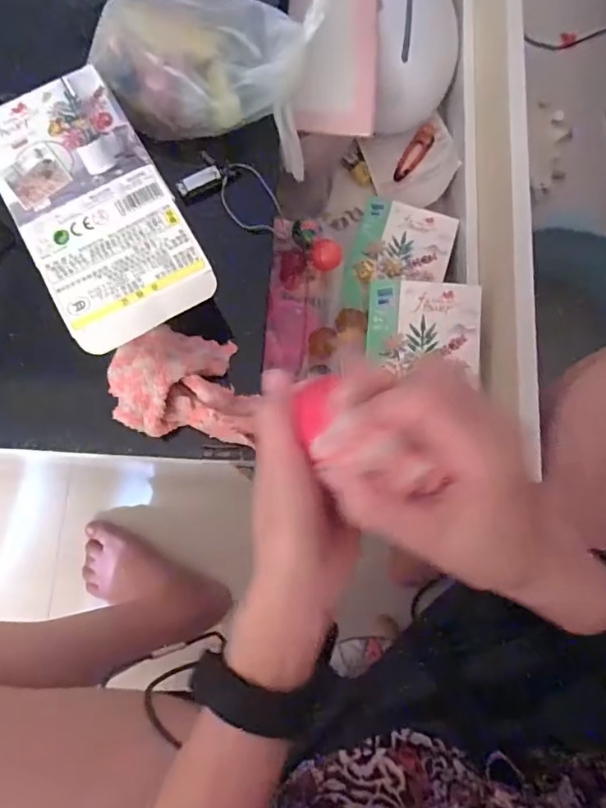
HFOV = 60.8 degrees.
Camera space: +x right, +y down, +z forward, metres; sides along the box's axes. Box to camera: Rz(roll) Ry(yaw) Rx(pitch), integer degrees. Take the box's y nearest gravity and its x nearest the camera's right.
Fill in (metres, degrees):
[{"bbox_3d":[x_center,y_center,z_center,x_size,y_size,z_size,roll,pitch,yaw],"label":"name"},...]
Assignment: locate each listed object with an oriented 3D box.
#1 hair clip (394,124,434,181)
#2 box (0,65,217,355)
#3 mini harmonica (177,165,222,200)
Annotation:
[{"bbox_3d":[0.128,-0.289,0.589,0.022,0.019,0.074,35,79,6],"label":"hair clip"},{"bbox_3d":[-0.146,-0.139,0.358,0.098,0.018,0.194,-29,80,-7],"label":"box"},{"bbox_3d":[-0.084,-0.180,0.420,0.035,0.015,0.016,-18,79,-5],"label":"mini harmonica"}]

